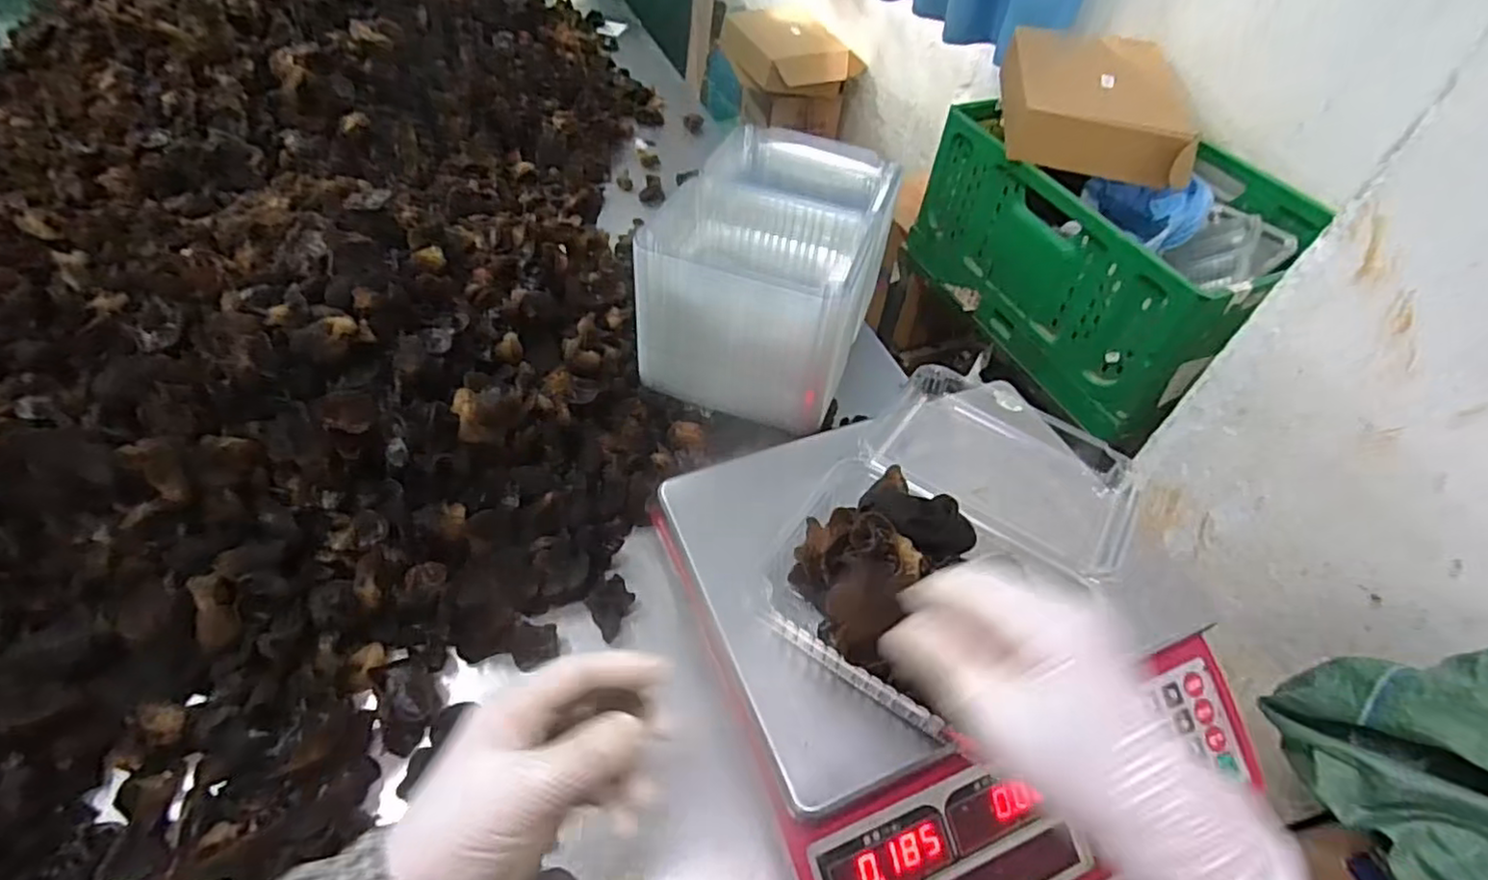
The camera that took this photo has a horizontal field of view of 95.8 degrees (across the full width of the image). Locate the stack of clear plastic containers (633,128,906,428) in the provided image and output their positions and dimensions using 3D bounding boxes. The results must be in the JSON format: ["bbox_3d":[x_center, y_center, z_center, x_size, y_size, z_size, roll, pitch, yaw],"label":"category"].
[{"bbox_3d":[0.031,-0.165,0.629,0.168,0.134,0.275,18,50,10],"label":"stack of clear plastic containers"}]

